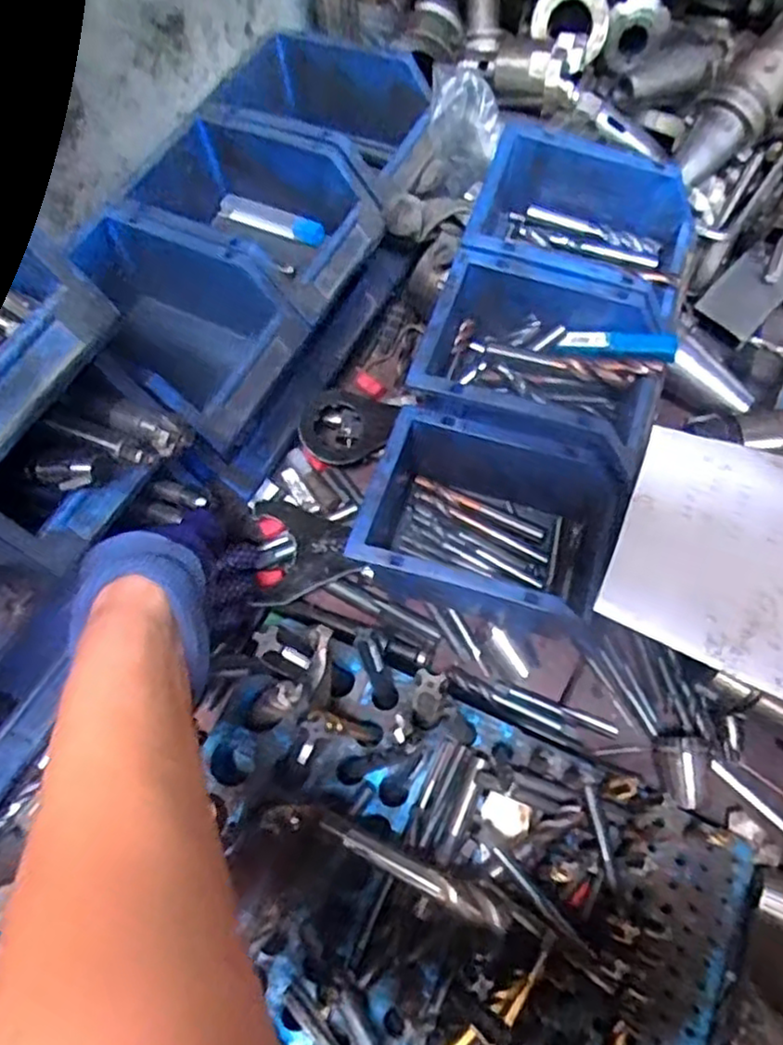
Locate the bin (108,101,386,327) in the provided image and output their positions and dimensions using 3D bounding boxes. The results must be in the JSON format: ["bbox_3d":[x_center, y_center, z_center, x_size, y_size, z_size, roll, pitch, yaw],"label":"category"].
[{"bbox_3d":[-0.097,-0.208,0.486,0.159,0.075,0.119,25,68,12],"label":"bin"}]

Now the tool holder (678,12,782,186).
[{"bbox_3d":[0.278,-0.337,0.540,0.048,0.048,0.152,39,90,17],"label":"tool holder"}]

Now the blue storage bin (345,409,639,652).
[{"bbox_3d":[0.058,0.002,0.427,0.139,0.068,0.105,15,66,8],"label":"blue storage bin"}]

